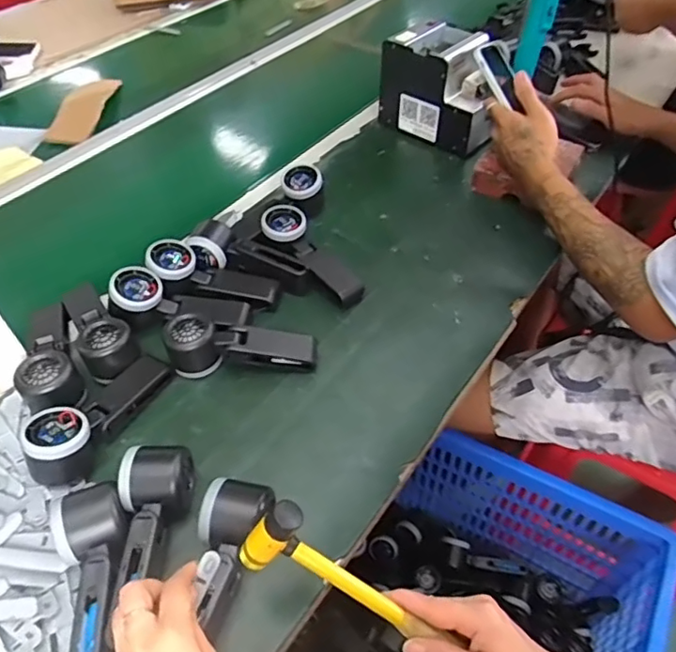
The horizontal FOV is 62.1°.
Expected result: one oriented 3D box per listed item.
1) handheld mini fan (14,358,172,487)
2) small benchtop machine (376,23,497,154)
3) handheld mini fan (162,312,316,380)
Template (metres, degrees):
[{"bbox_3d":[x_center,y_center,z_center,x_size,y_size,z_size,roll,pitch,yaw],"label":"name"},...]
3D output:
[{"bbox_3d":[-0.244,0.082,0.564,0.055,0.050,0.158,21,51,18],"label":"handheld mini fan"},{"bbox_3d":[0.182,-0.389,0.930,0.205,0.155,0.131,30,54,24],"label":"small benchtop machine"},{"bbox_3d":[-0.107,0.021,0.624,0.162,0.050,0.048,-2,47,-2],"label":"handheld mini fan"}]

